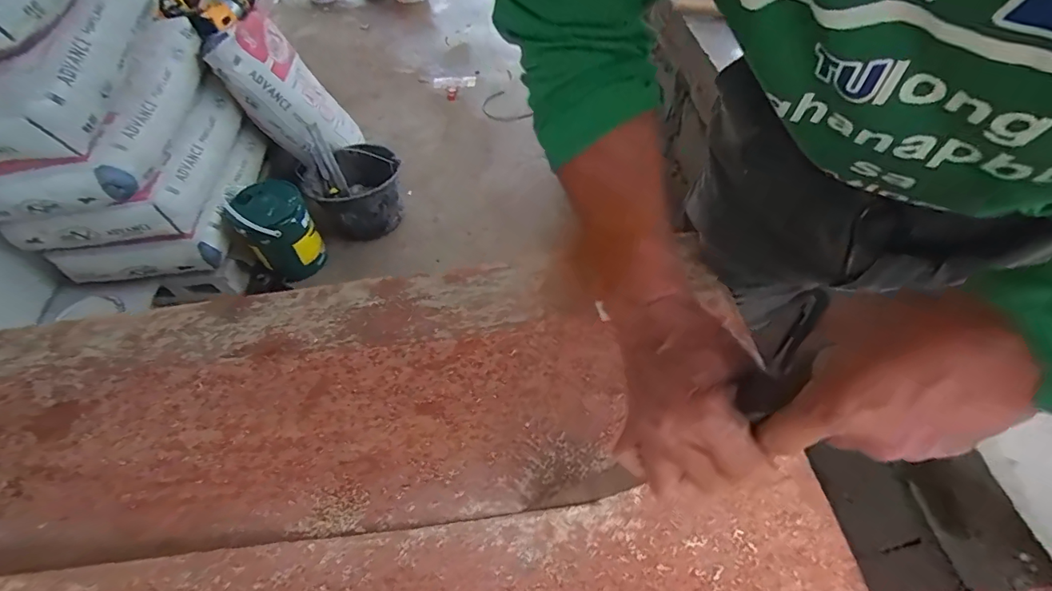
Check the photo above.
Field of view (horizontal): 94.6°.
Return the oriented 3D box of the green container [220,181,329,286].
[{"bbox_3d":[-0.659,-0.168,1.317,0.176,0.225,0.155,-40,62,-22],"label":"green container"}]

